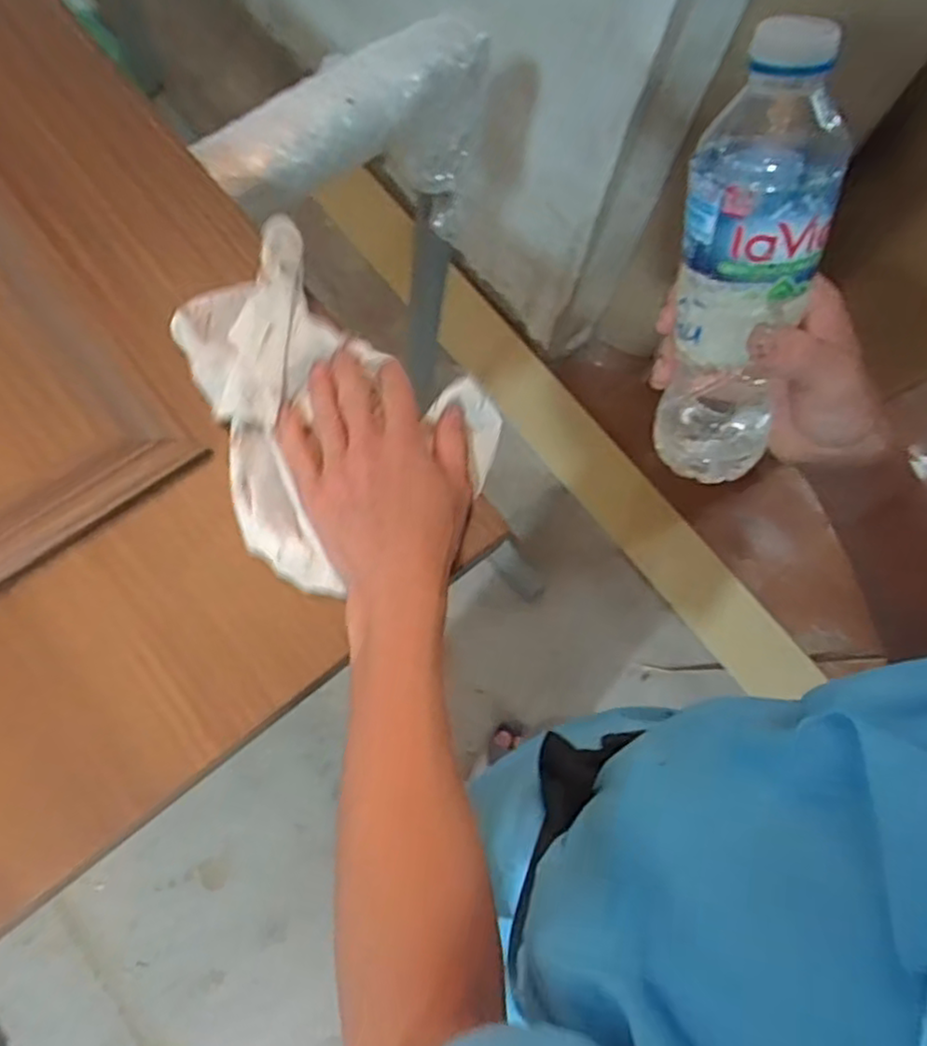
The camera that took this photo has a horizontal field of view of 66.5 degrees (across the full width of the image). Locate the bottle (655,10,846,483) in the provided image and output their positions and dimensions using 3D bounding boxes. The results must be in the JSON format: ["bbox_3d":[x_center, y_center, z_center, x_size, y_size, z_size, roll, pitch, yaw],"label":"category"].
[{"bbox_3d":[0.137,-0.113,0.351,0.072,0.227,0.052,-10,49,-2],"label":"bottle"}]

